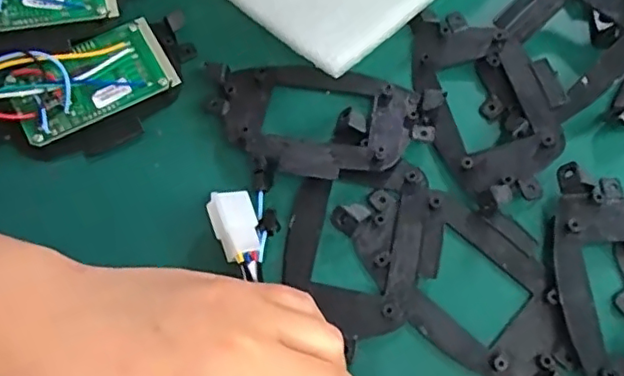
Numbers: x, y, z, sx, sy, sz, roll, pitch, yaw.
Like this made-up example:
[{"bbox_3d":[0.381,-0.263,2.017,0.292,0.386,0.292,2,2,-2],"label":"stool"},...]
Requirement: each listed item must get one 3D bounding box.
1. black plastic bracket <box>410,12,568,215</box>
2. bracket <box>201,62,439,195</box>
[{"bbox_3d":[0.093,-0.046,0.313,0.069,0.014,0.115,-15,67,-6],"label":"black plastic bracket"},{"bbox_3d":[0.005,-0.036,0.307,0.115,0.014,0.072,0,66,0],"label":"bracket"}]

